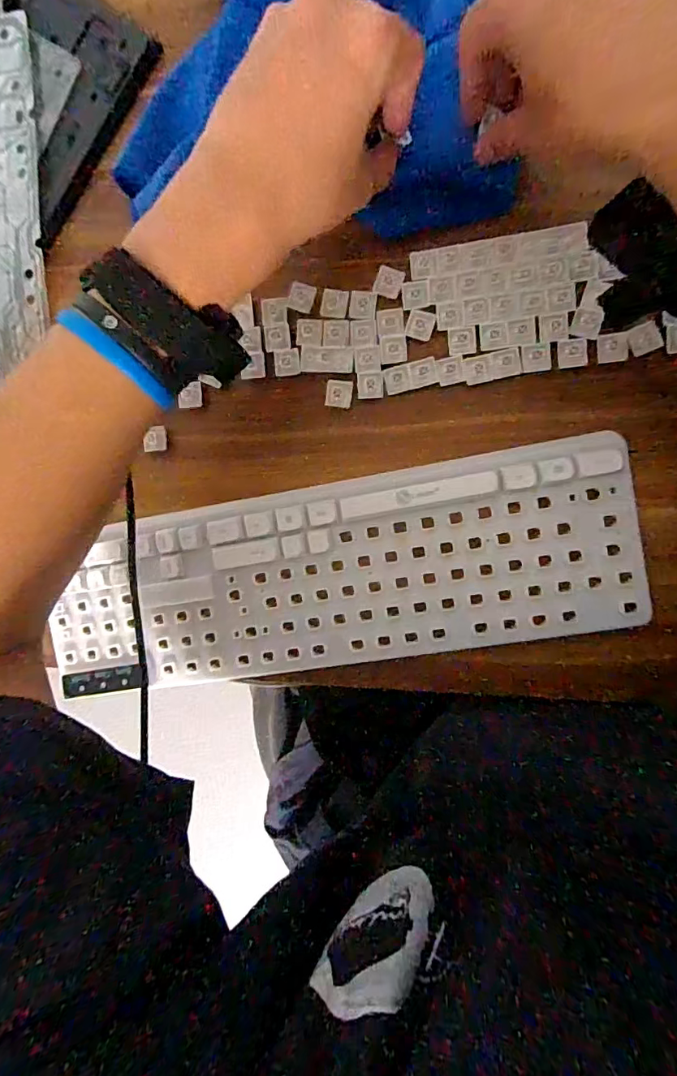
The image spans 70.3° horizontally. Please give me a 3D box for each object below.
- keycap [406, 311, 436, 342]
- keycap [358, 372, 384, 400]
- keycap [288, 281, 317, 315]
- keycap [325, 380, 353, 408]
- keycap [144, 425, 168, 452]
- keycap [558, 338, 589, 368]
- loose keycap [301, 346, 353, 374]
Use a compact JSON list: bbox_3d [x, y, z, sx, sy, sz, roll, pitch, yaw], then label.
[{"bbox_3d":[0.055,-0.143,0.322,0.017,0.004,0.018,17,97,7],"label":"keycap"},{"bbox_3d":[0.022,-0.105,0.332,0.017,0.004,0.017,-2,94,8],"label":"keycap"},{"bbox_3d":[-0.025,-0.167,0.333,0.017,0.004,0.019,15,96,7],"label":"keycap"},{"bbox_3d":[0.000,-0.101,0.336,0.018,0.004,0.018,8,95,7],"label":"keycap"},{"bbox_3d":[-0.135,-0.073,0.355,0.014,0.009,0.019,3,95,8],"label":"keycap"},{"bbox_3d":[0.152,-0.120,0.312,0.018,0.004,0.017,-5,94,9],"label":"keycap"},{"bbox_3d":[-0.008,-0.123,0.332,0.036,0.004,0.017,6,95,8],"label":"loose keycap"}]

